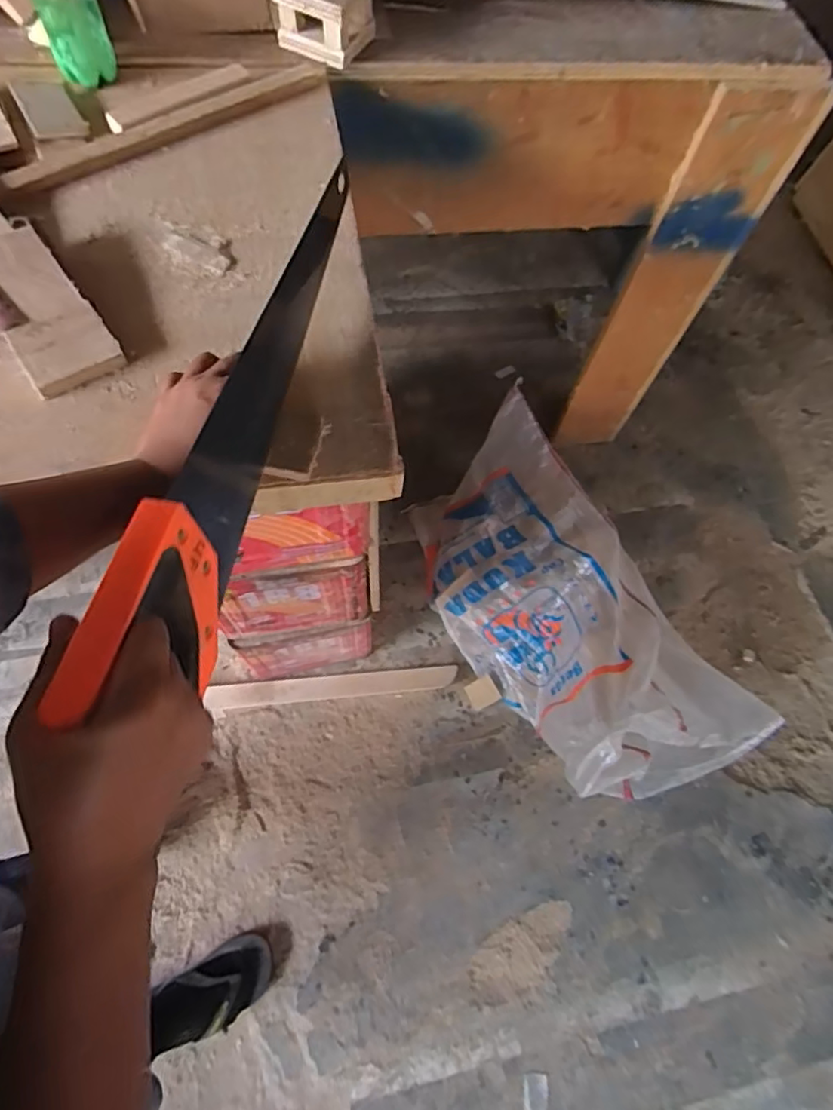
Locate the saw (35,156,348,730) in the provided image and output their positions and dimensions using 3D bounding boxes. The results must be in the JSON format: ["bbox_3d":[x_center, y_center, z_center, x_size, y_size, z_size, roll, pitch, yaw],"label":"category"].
[{"bbox_3d":[-0.116,-0.106,0.419,0.031,0.103,0.472,8,56,2],"label":"saw"}]

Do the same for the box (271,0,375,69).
[{"bbox_3d":[-0.103,-0.601,0.632,0.083,0.059,0.078,26,67,5],"label":"box"}]

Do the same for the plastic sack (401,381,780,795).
[{"bbox_3d":[0.274,0.083,1.109,0.403,0.273,0.783,-28,71,-17],"label":"plastic sack"}]

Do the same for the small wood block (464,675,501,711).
[{"bbox_3d":[0.131,0.274,1.148,0.059,0.009,0.053,-30,75,3],"label":"small wood block"}]

